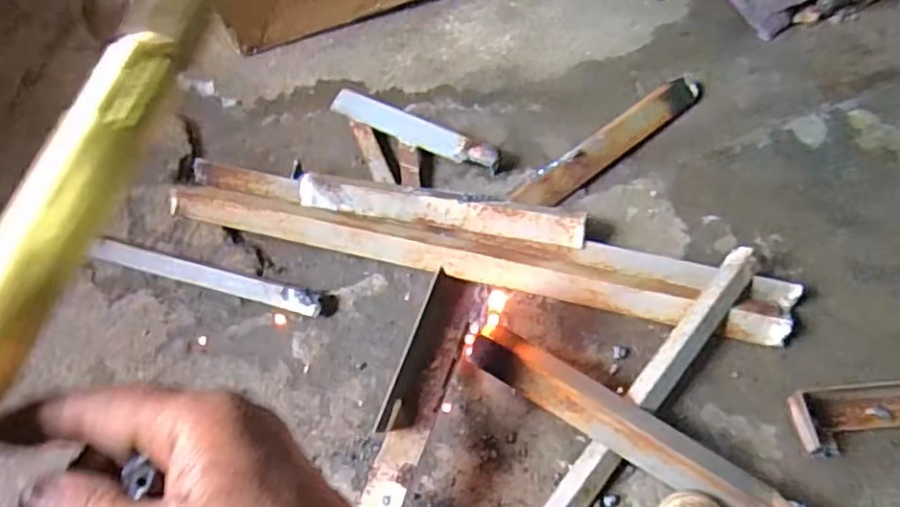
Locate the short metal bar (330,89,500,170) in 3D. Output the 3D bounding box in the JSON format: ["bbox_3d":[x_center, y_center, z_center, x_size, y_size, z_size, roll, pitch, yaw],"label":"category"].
[{"bbox_3d":[-0.053,-0.173,0.947,0.253,0.019,0.046,25,68,20],"label":"short metal bar"}]

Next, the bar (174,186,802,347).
[{"bbox_3d":[0.020,0.000,0.841,0.783,0.032,0.082,11,60,8],"label":"bar"}]

